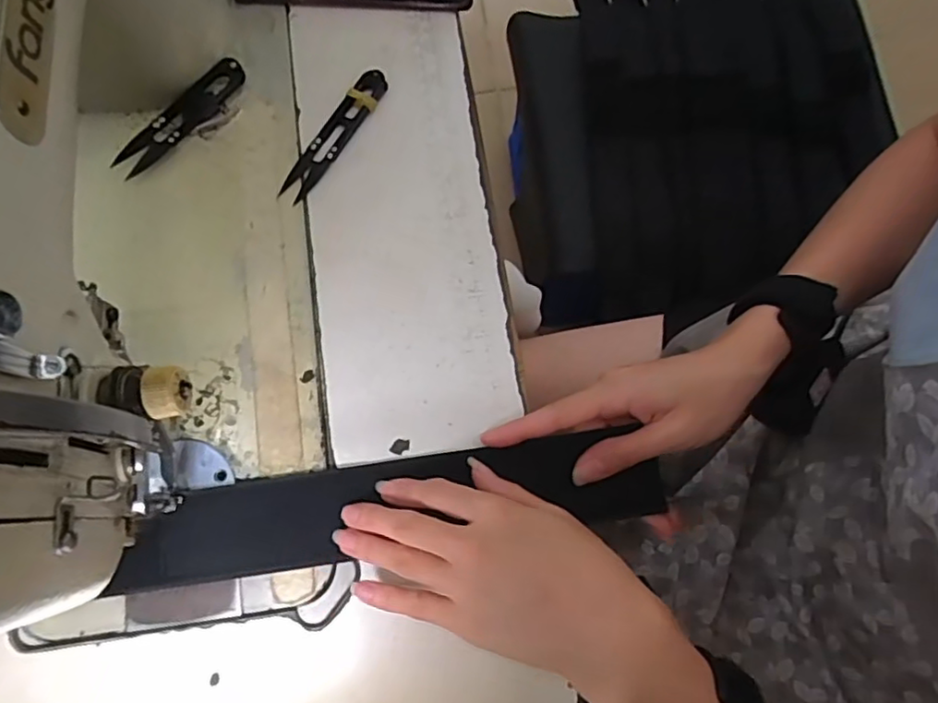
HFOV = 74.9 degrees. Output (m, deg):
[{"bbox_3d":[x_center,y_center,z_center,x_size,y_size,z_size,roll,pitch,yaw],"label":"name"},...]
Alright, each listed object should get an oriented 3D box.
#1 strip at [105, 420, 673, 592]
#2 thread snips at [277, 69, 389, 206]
[{"bbox_3d":[-0.042,0.085,0.343,0.298,0.013,0.052,-8,69,-1],"label":"strip"},{"bbox_3d":[-0.088,-0.142,0.399,0.024,0.012,0.101,31,78,8],"label":"thread snips"}]

